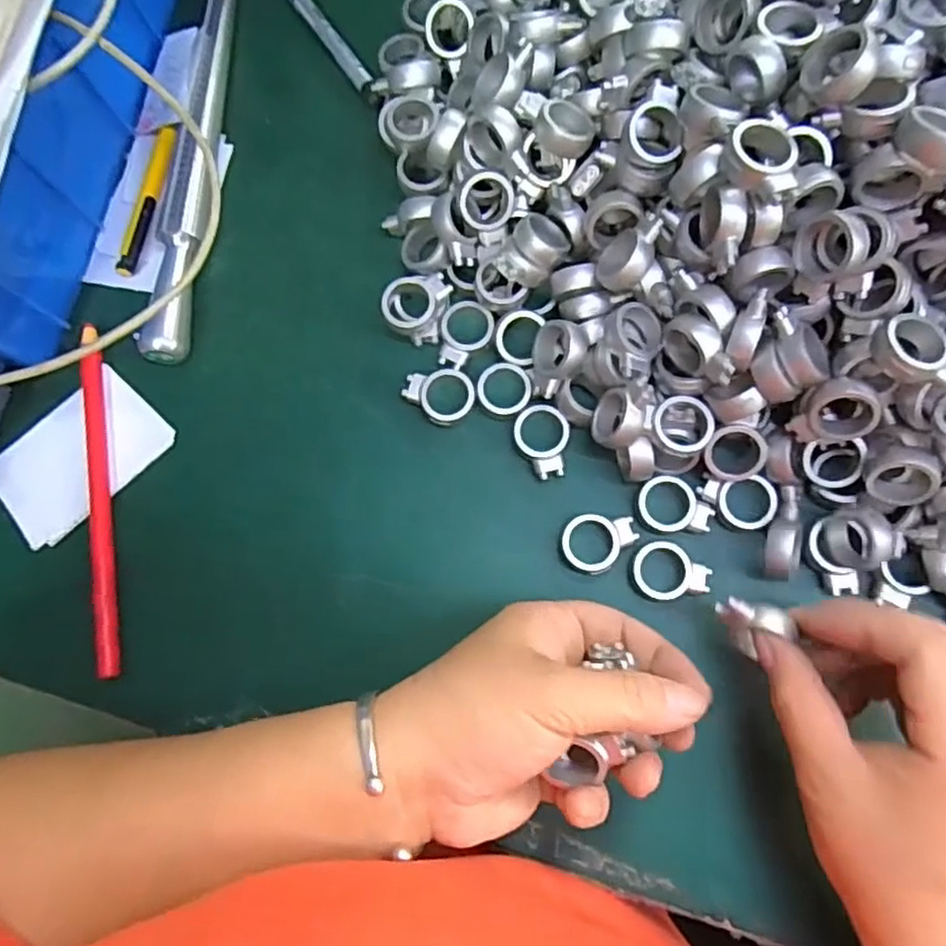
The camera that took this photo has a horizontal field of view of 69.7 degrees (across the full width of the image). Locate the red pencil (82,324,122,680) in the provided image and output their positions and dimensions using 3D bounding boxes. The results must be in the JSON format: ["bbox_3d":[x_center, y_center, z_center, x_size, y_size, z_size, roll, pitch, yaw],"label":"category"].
[{"bbox_3d":[-0.177,0.011,0.322,0.009,0.011,0.165,-9,81,3],"label":"red pencil"}]

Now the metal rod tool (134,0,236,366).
[{"bbox_3d":[-0.138,-0.168,0.343,0.021,0.020,0.231,5,81,5],"label":"metal rod tool"}]

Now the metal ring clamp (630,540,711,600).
[{"bbox_3d":[0.088,0.045,0.301,0.034,0.007,0.025,17,83,6],"label":"metal ring clamp"}]

